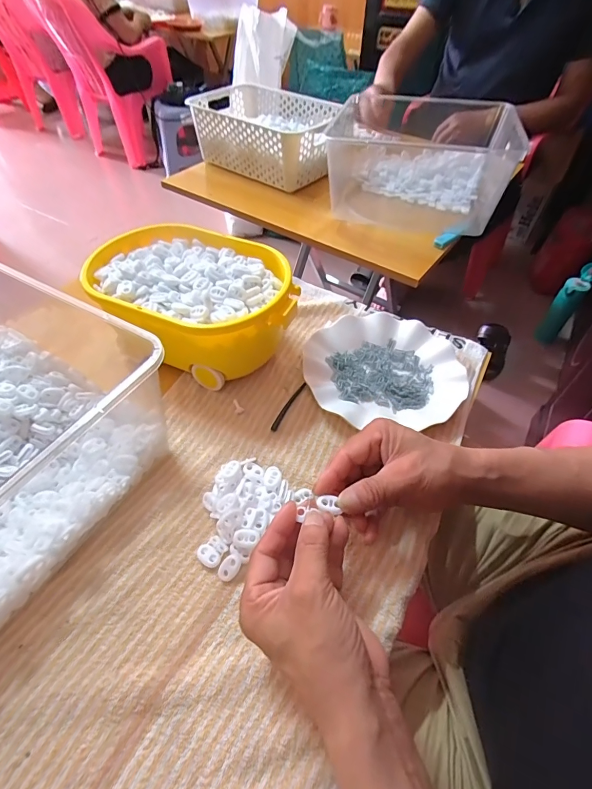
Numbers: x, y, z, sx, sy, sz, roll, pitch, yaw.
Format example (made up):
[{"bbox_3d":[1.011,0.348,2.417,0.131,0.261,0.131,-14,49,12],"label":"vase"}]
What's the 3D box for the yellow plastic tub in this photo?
[{"bbox_3d":[-0.119,-0.105,0.469,0.246,0.101,0.173,15,52,11],"label":"yellow plastic tub"}]

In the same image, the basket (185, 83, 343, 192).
[{"bbox_3d":[-0.063,-0.558,0.836,0.306,0.108,0.199,29,56,21],"label":"basket"}]

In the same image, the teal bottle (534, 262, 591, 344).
[{"bbox_3d":[0.849,-0.279,1.212,0.141,0.232,0.071,-36,59,-26],"label":"teal bottle"}]

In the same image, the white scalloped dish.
[{"bbox_3d":[0.102,-0.033,0.469,0.179,0.026,0.165,0,50,0],"label":"white scalloped dish"}]

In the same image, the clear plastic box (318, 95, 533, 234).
[{"bbox_3d":[0.216,-0.434,0.723,0.342,0.119,0.271,13,52,10],"label":"clear plastic box"}]

